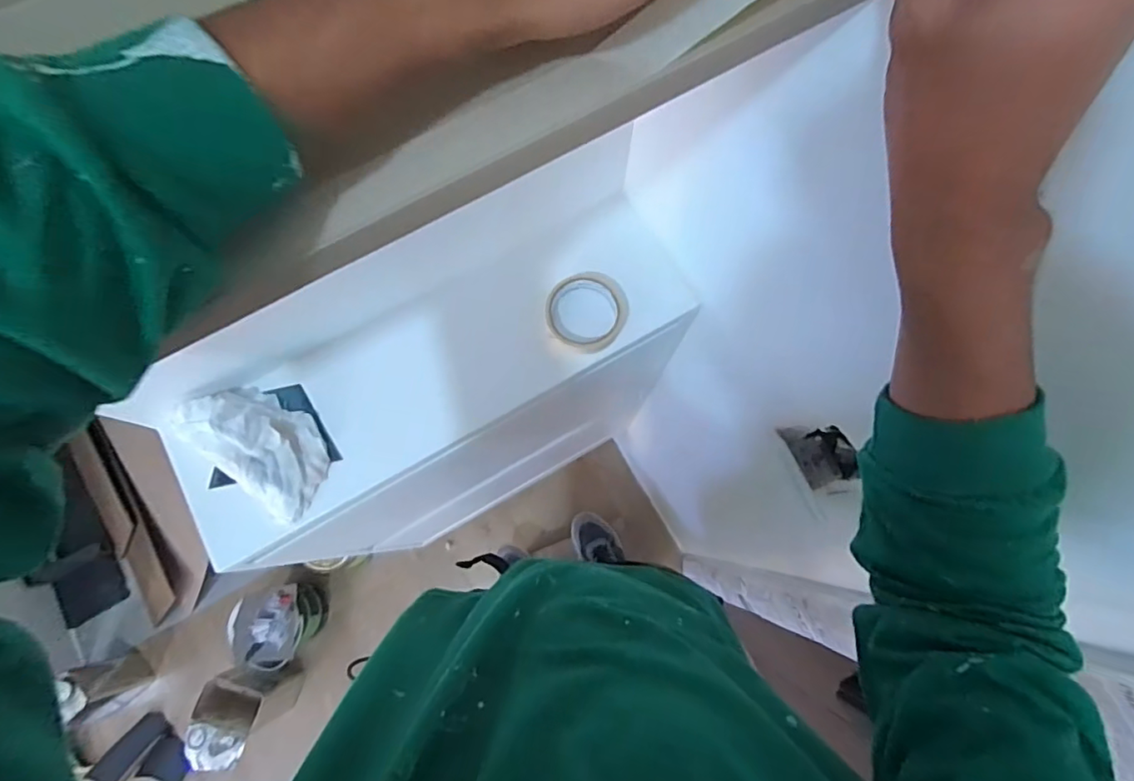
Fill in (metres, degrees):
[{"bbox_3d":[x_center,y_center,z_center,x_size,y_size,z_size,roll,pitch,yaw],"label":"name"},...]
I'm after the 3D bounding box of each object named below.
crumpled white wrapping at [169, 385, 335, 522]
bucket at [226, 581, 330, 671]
[{"bbox_3d":[-0.335,0.053,0.606,0.165,0.047,0.105,36,79,8],"label":"crumpled white wrapping"},{"bbox_3d":[-0.780,0.630,1.508,0.167,0.212,0.194,-6,77,-2],"label":"bucket"}]

